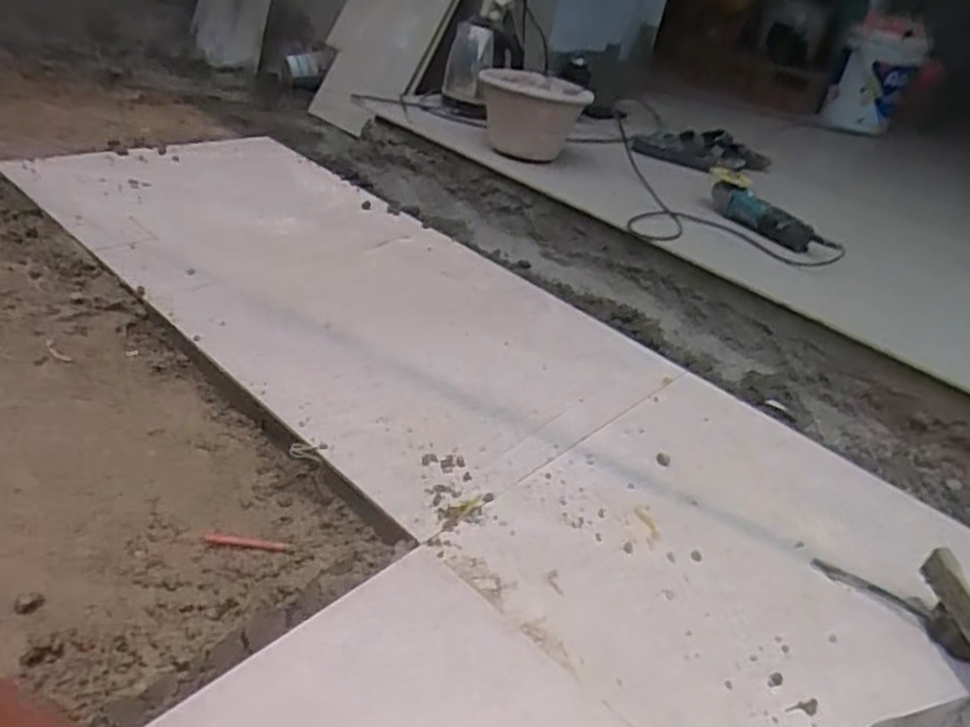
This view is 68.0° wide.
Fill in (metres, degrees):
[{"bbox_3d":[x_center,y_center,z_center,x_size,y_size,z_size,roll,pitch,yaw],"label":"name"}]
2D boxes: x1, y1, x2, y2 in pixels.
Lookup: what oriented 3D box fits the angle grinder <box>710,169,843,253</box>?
[{"bbox_3d":[0.599,-0.316,1.539,0.085,0.086,0.351,-16,42,-38],"label":"angle grinder"}]

